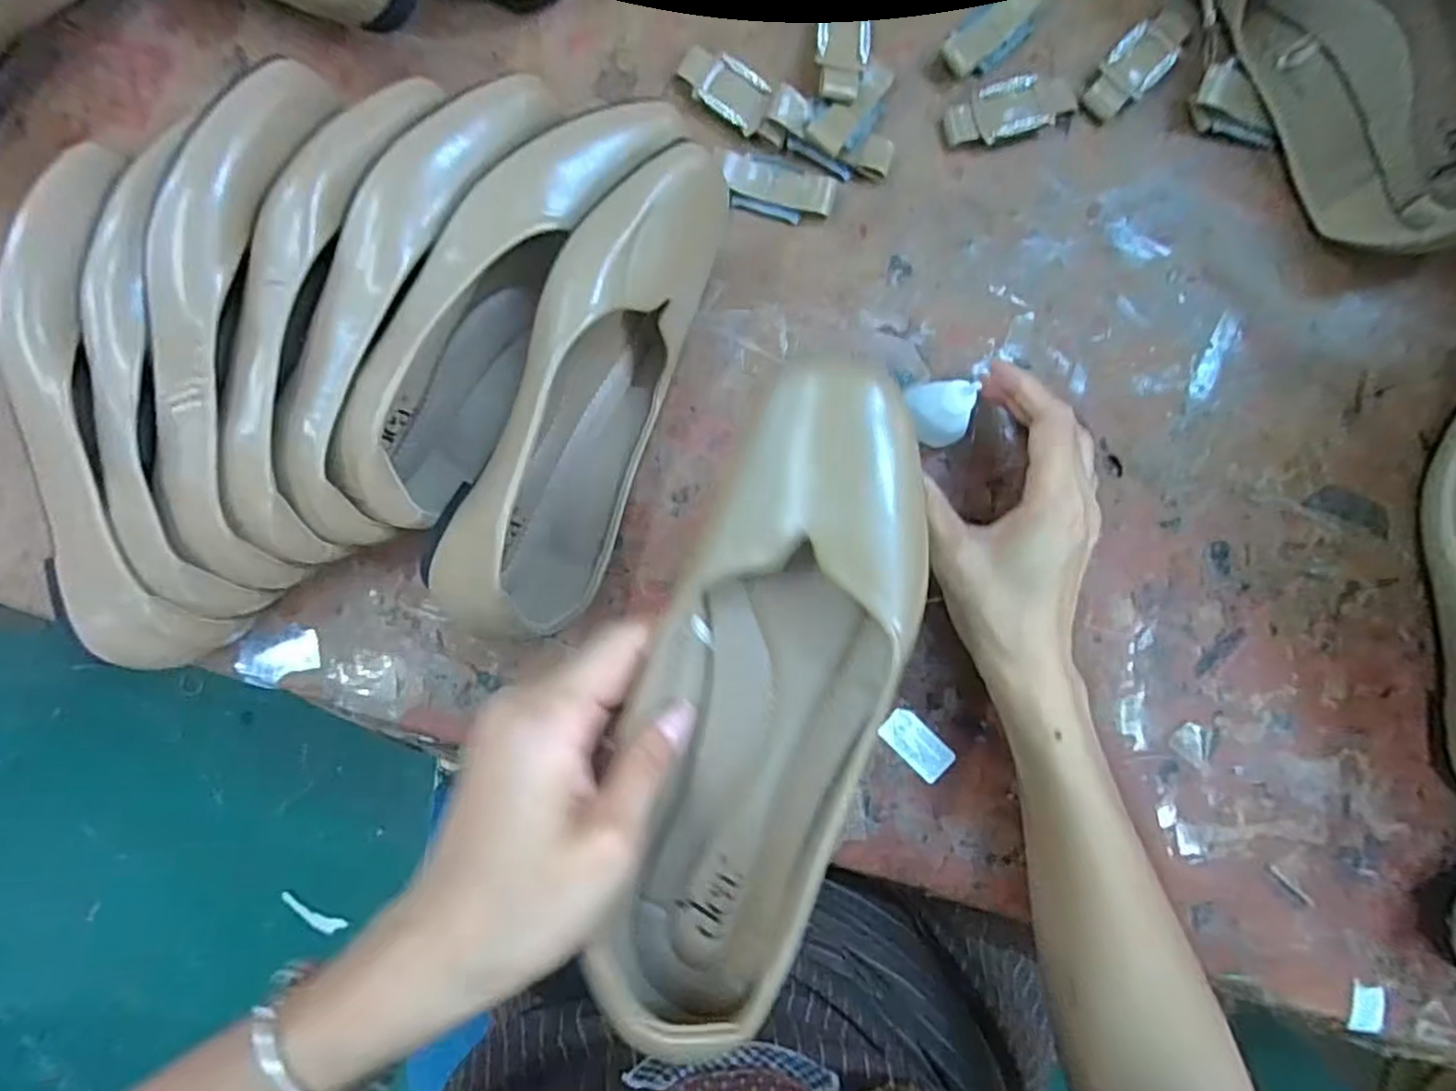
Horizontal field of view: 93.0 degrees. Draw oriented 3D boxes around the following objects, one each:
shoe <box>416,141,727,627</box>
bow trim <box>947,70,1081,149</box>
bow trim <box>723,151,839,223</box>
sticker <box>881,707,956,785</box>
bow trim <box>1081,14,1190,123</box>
[{"bbox_3d":[-0.061,-0.068,0.323,0.065,0.086,0.229,26,89,0],"label":"shoe"},{"bbox_3d":[0.148,-0.228,0.362,0.067,0.011,0.029,-16,89,0],"label":"bow trim"},{"bbox_3d":[0.026,-0.188,0.363,0.059,0.005,0.028,13,89,0],"label":"bow trim"},{"bbox_3d":[0.100,0.105,0.363,0.021,0.004,0.039,-45,87,-2],"label":"sticker"},{"bbox_3d":[0.214,-0.252,0.361,0.063,0.009,0.029,-44,89,-1],"label":"bow trim"}]

